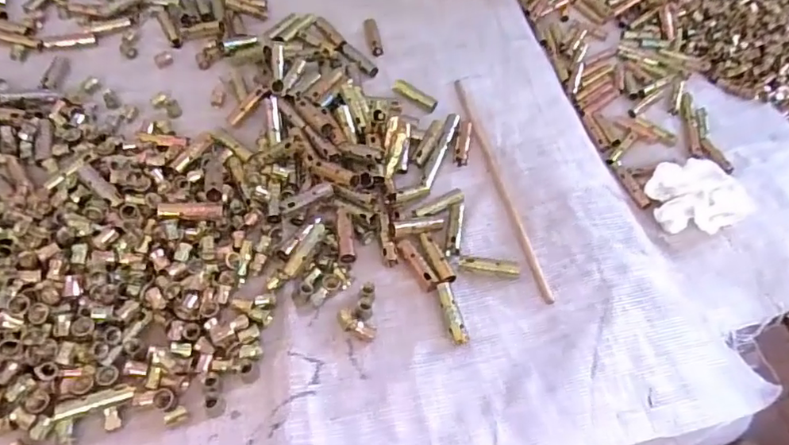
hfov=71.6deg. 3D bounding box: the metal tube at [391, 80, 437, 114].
[{"bbox_3d":[0.017,-0.107,0.461,0.040,0.010,0.011,32,59,15],"label":"metal tube"}]

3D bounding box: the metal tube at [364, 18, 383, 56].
[{"bbox_3d":[-0.019,-0.171,0.503,0.012,0.009,0.040,-9,57,-11],"label":"metal tube"}]

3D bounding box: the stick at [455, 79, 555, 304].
[{"bbox_3d":[0.080,-0.034,0.419,0.008,0.005,0.211,-8,57,-11],"label":"stick"}]

